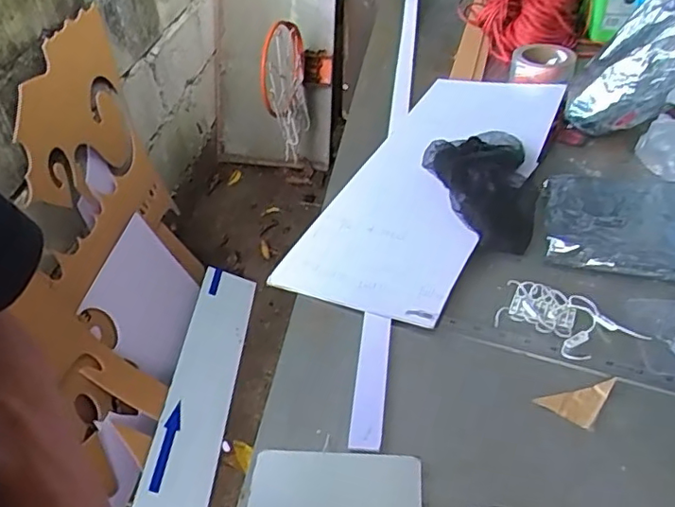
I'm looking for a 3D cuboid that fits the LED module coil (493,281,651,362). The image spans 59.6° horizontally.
[{"bbox_3d":[0.231,0.069,0.589,0.129,0.017,0.076,20,46,27],"label":"LED module coil"}]

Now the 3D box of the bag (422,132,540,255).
[{"bbox_3d":[0.182,-0.092,0.747,0.136,0.052,0.205,0,40,6],"label":"bag"}]

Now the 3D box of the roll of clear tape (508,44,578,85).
[{"bbox_3d":[0.348,-0.323,1.013,0.110,0.054,0.110,-3,40,2],"label":"roll of clear tape"}]

